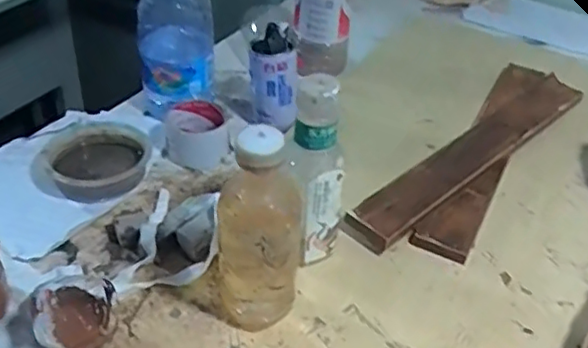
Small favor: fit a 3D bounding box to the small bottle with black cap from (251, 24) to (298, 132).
[{"bbox_3d":[-0.027,-0.123,0.853,0.067,0.140,0.052,5,38,-1],"label":"small bottle with black cap"}]

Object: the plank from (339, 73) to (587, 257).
[{"bbox_3d":[0.234,-0.030,0.819,0.441,0.034,0.061,-31,58,-34],"label":"plank"}]

